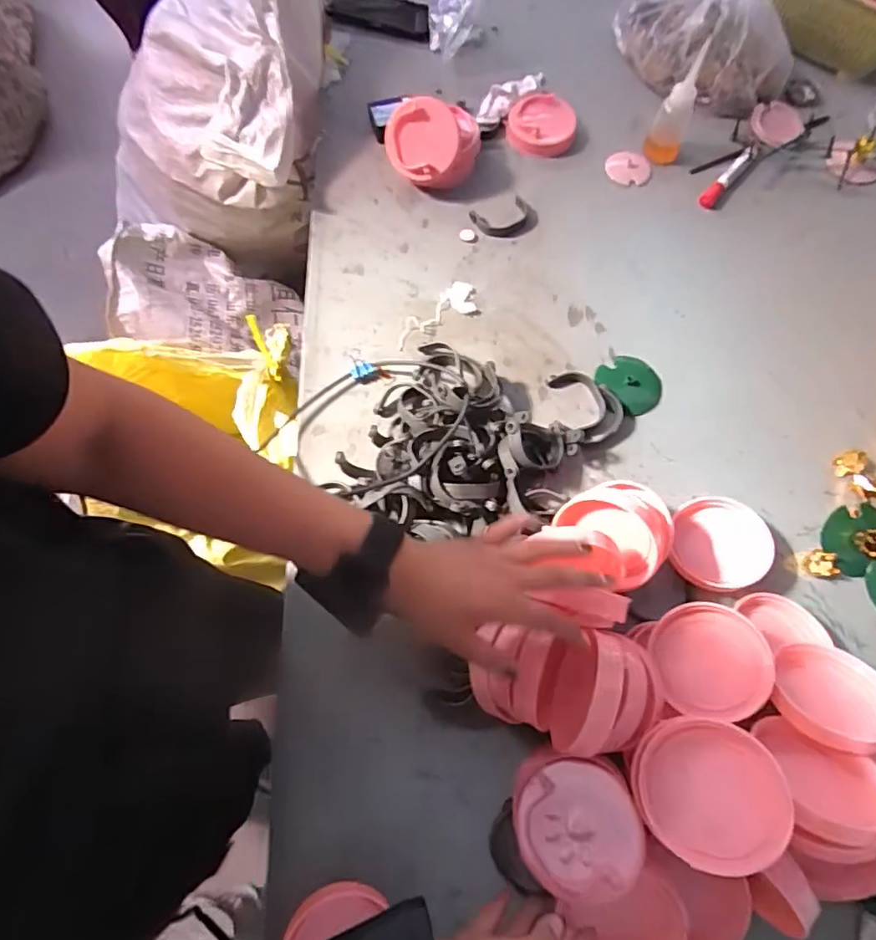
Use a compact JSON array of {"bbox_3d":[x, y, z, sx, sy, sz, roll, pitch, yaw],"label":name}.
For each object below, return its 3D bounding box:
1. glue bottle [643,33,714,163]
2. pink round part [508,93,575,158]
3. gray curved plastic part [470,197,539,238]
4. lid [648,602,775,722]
[{"bbox_3d":[0.316,-0.476,0.739,0.035,0.131,0.046,-27,72,-10],"label":"glue bottle"},{"bbox_3d":[0.151,-0.500,0.809,0.094,0.030,0.101,0,69,-1],"label":"pink round part"},{"bbox_3d":[0.093,-0.340,0.756,0.088,0.008,0.056,-19,70,-8],"label":"gray curved plastic part"},{"bbox_3d":[0.238,0.166,0.488,0.092,0.016,0.095,-15,60,29],"label":"lid"}]

